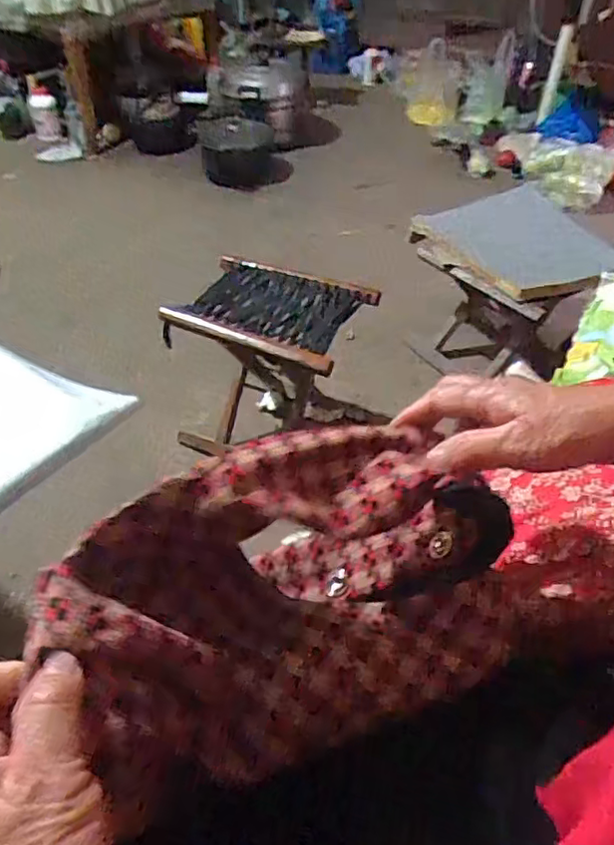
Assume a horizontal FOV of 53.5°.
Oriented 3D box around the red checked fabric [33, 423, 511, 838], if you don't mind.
[{"bbox_3d":[-0.010,0.100,0.358,0.243,0.130,0.127,-14,45,-17],"label":"red checked fabric"}]

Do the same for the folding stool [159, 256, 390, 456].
[{"bbox_3d":[-0.055,-0.086,1.122,0.311,0.312,0.239,16,45,14],"label":"folding stool"}]

